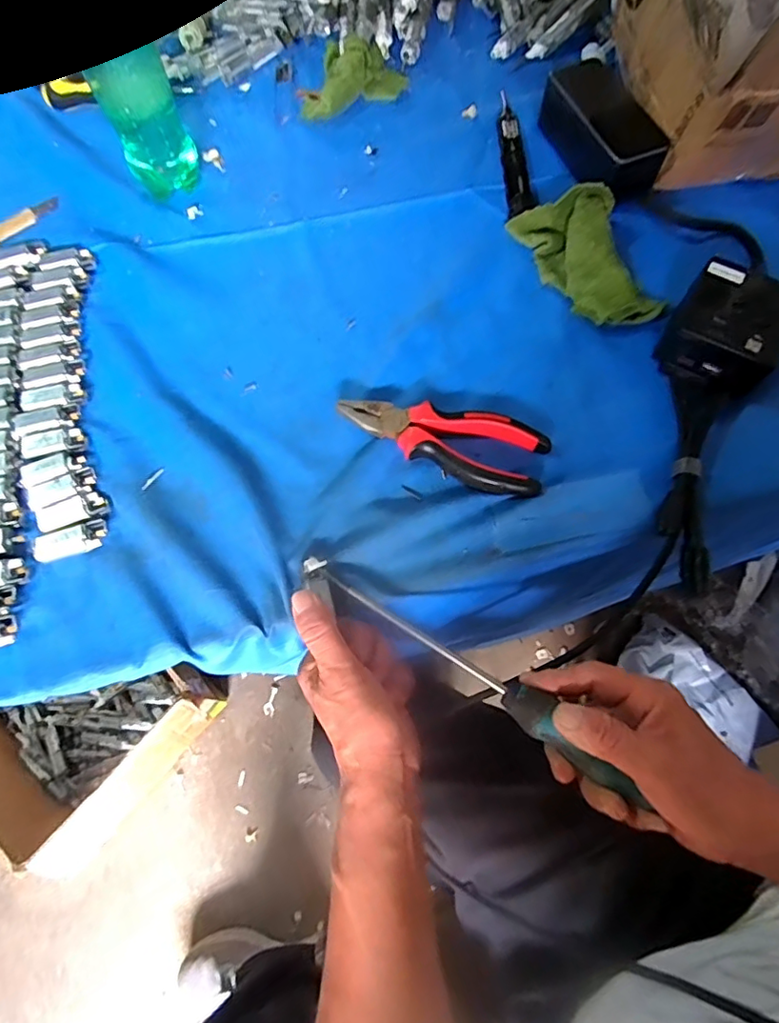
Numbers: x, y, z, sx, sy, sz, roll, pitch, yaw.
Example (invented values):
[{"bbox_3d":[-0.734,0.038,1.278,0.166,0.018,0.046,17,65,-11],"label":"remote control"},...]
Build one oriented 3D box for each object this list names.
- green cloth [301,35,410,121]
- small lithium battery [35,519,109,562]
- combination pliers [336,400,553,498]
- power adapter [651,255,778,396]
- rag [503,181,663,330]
[{"bbox_3d":[-0.042,-0.447,0.550,0.109,0.027,0.076,-19,69,-6],"label":"green cloth"},{"bbox_3d":[-0.225,0.022,0.384,0.048,0.011,0.020,-22,69,-7],"label":"small lithium battery"},{"bbox_3d":[0.037,-0.052,0.403,0.154,0.018,0.056,16,70,8],"label":"combination pliers"},{"bbox_3d":[0.253,-0.137,0.409,0.075,0.046,0.080,28,73,12],"label":"power adapter"},{"bbox_3d":[0.167,-0.216,0.453,0.073,0.029,0.135,-22,69,-7],"label":"rag"}]

